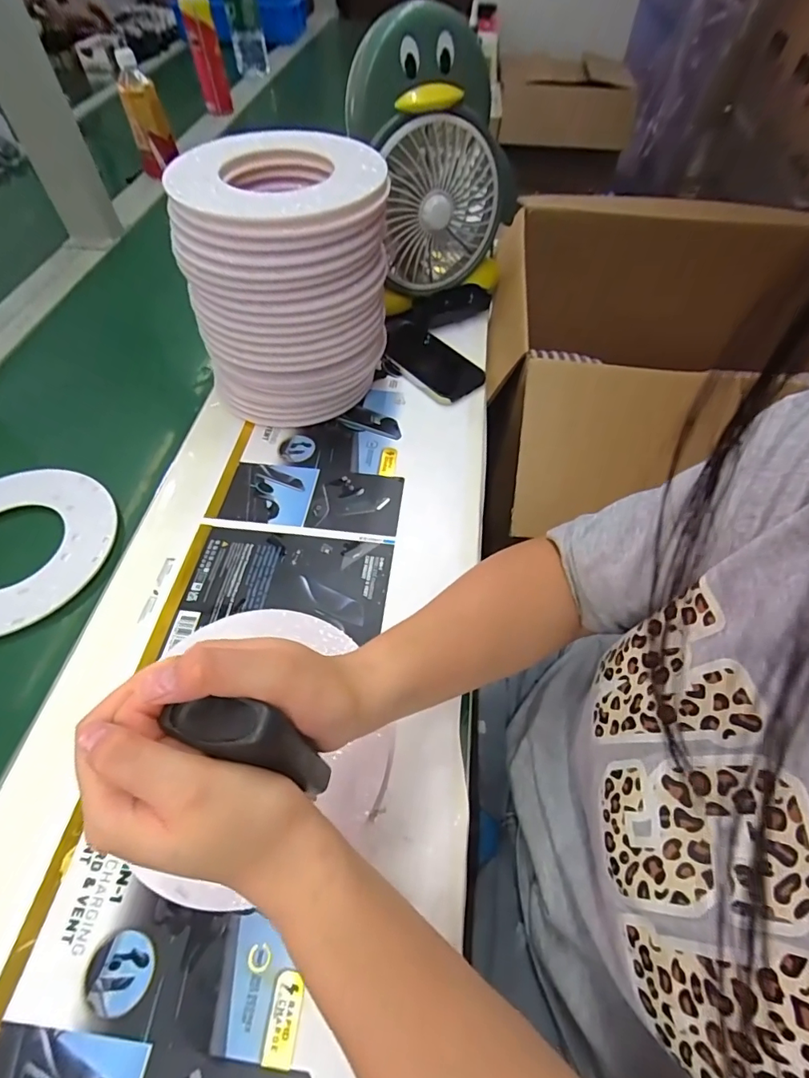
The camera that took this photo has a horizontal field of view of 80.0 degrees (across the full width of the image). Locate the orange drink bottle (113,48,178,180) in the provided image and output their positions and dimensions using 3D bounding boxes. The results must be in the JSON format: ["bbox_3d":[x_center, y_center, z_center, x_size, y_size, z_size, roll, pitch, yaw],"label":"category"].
[{"bbox_3d":[-0.498,-0.813,0.932,0.073,0.183,0.073,-23,59,-15],"label":"orange drink bottle"}]

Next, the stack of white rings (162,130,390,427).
[{"bbox_3d":[-0.113,-0.251,0.512,0.190,0.233,0.176,5,56,3],"label":"stack of white rings"}]

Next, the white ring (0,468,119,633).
[{"bbox_3d":[-0.379,0.008,0.463,0.170,0.005,0.190,32,60,15],"label":"white ring"}]

